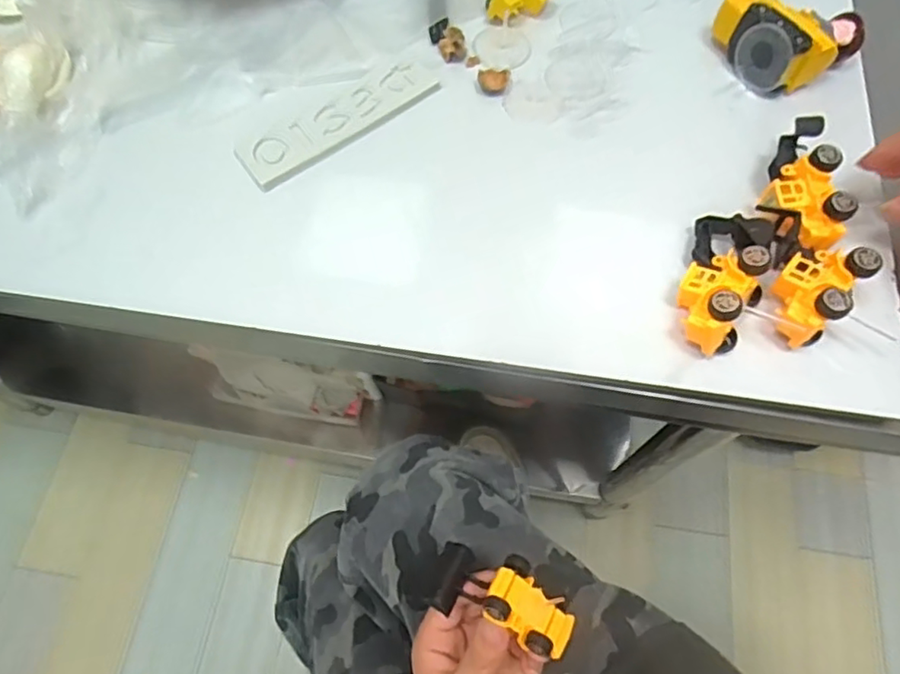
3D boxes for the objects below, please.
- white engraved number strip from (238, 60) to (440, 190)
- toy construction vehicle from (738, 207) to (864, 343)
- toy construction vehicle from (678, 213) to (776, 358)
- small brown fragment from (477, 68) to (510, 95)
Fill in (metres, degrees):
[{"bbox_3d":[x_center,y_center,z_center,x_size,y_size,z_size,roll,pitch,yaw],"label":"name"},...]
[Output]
[{"bbox_3d":[-0.069,-0.137,0.380,0.131,0.006,0.039,-37,72,-14],"label":"white engraved number strip"},{"bbox_3d":[0.185,-0.023,0.306,0.033,0.034,0.050,35,72,14],"label":"toy construction vehicle"},{"bbox_3d":[0.145,-0.033,0.312,0.039,0.034,0.080,20,69,8],"label":"toy construction vehicle"},{"bbox_3d":[0.029,-0.165,0.389,0.021,0.006,0.015,-9,67,-3],"label":"small brown fragment"}]

